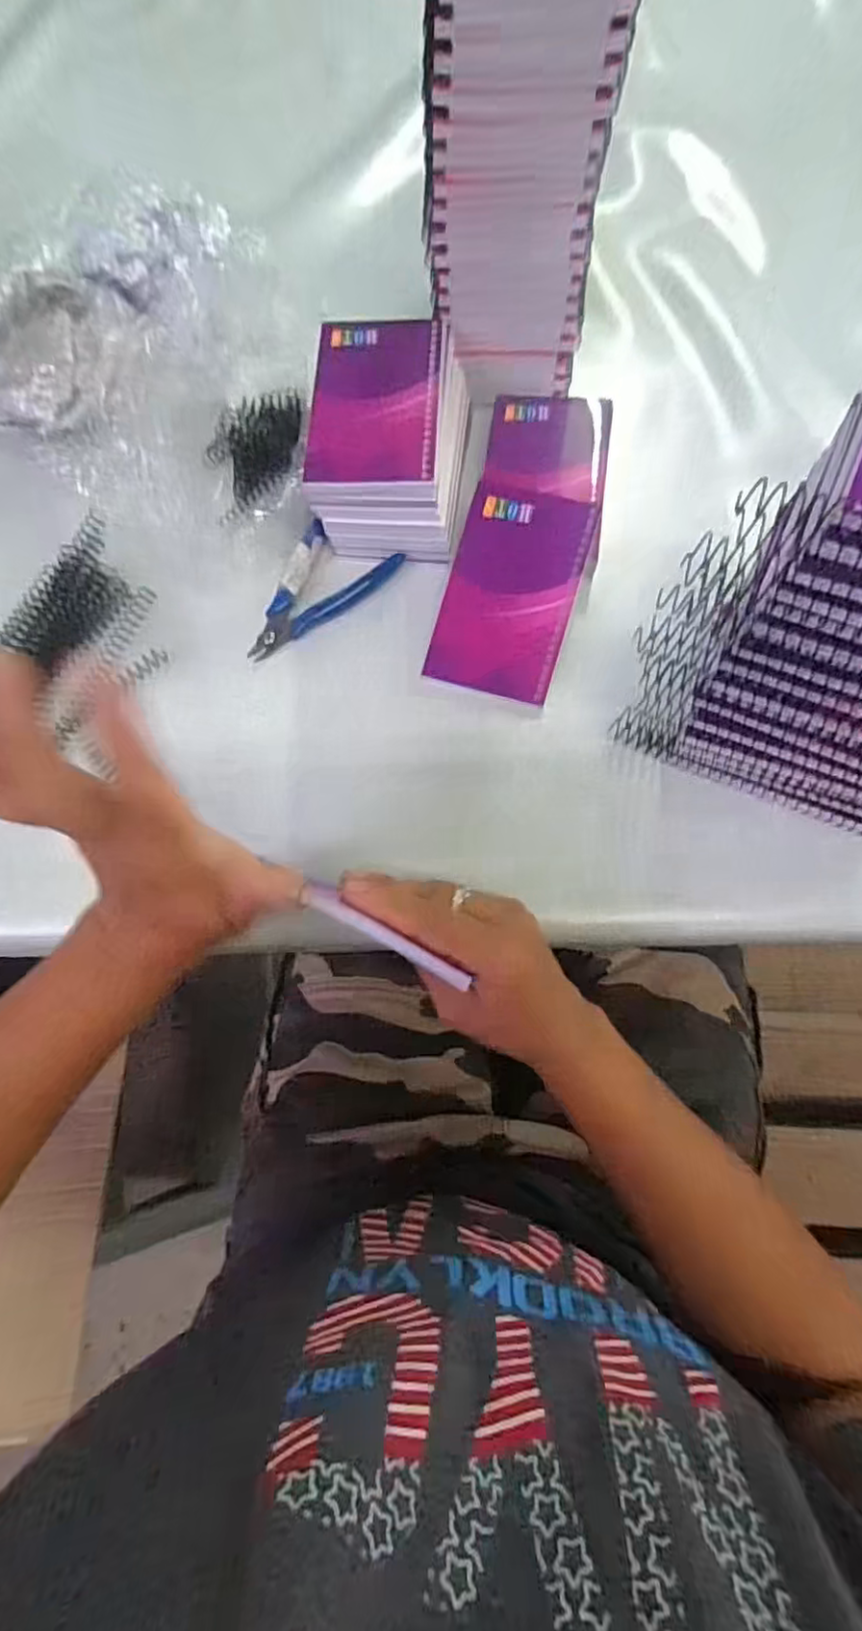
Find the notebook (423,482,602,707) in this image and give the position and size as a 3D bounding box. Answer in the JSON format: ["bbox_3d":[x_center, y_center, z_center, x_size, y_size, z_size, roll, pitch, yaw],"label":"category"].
[{"bbox_3d":[0.050,-0.139,0.387,0.078,0.010,0.129,16,88,5],"label":"notebook"}]

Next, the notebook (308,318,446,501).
[{"bbox_3d":[-0.032,-0.256,0.391,0.081,0.016,0.130,0,75,4],"label":"notebook"}]

